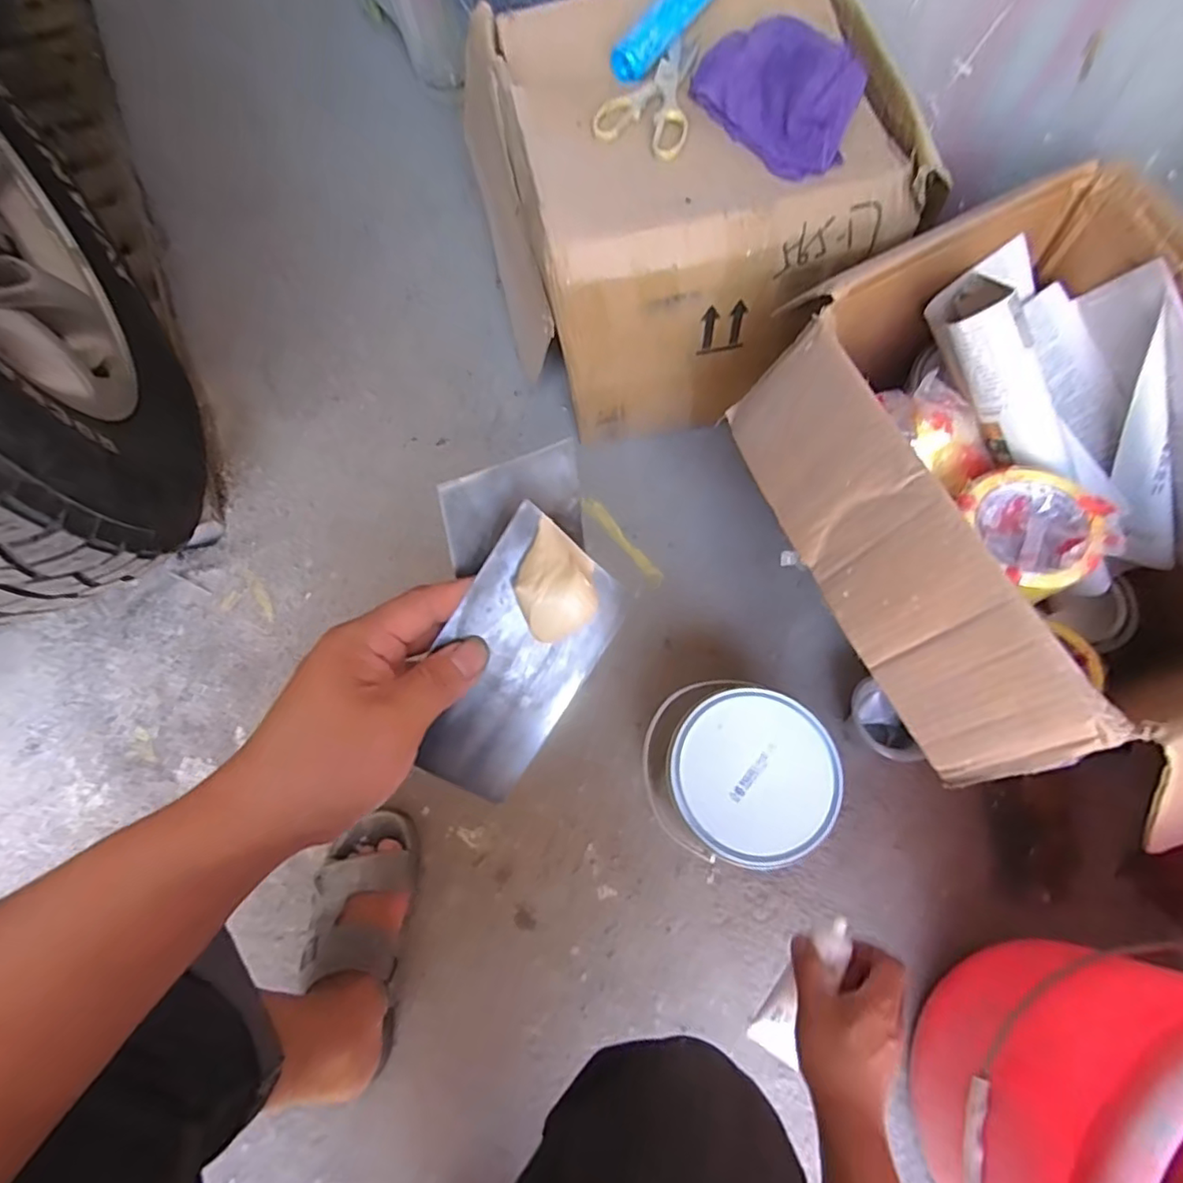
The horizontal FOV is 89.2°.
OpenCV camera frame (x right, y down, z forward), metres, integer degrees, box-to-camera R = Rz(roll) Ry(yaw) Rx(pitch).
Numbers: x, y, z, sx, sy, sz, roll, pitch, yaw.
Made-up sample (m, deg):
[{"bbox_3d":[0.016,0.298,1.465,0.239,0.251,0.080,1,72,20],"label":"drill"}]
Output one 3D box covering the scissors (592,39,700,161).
[{"bbox_3d":[0.065,-0.534,0.645,0.096,0.012,0.167,15,70,6],"label":"scissors"}]

